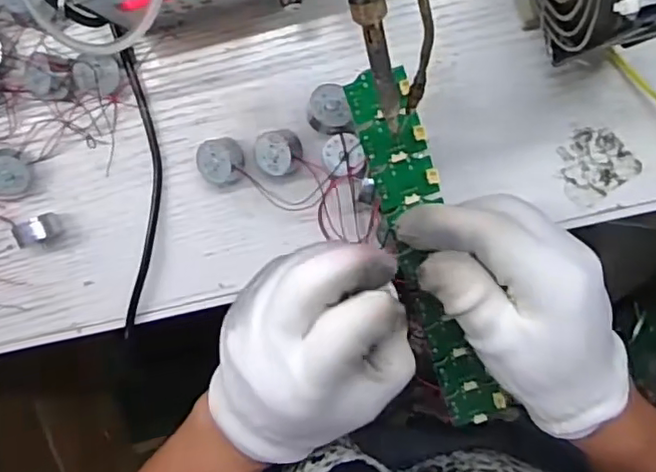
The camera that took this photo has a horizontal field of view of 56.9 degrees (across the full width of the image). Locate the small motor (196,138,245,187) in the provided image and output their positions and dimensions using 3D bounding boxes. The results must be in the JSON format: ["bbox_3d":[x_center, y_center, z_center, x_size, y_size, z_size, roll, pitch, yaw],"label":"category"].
[{"bbox_3d":[-0.058,-0.040,0.331,0.024,0.020,0.025,-4,99,5],"label":"small motor"}]

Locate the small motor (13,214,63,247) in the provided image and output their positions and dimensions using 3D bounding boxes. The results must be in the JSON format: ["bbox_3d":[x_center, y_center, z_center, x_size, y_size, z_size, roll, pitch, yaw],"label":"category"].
[{"bbox_3d":[-0.162,-0.004,0.339,0.017,0.025,0.013,-18,97,7],"label":"small motor"}]

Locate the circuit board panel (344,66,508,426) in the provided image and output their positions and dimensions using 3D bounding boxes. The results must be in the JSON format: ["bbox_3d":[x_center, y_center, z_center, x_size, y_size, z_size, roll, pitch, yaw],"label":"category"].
[{"bbox_3d":[0.052,0.014,0.308,0.033,0.005,0.193,-16,107,7],"label":"circuit board panel"}]

